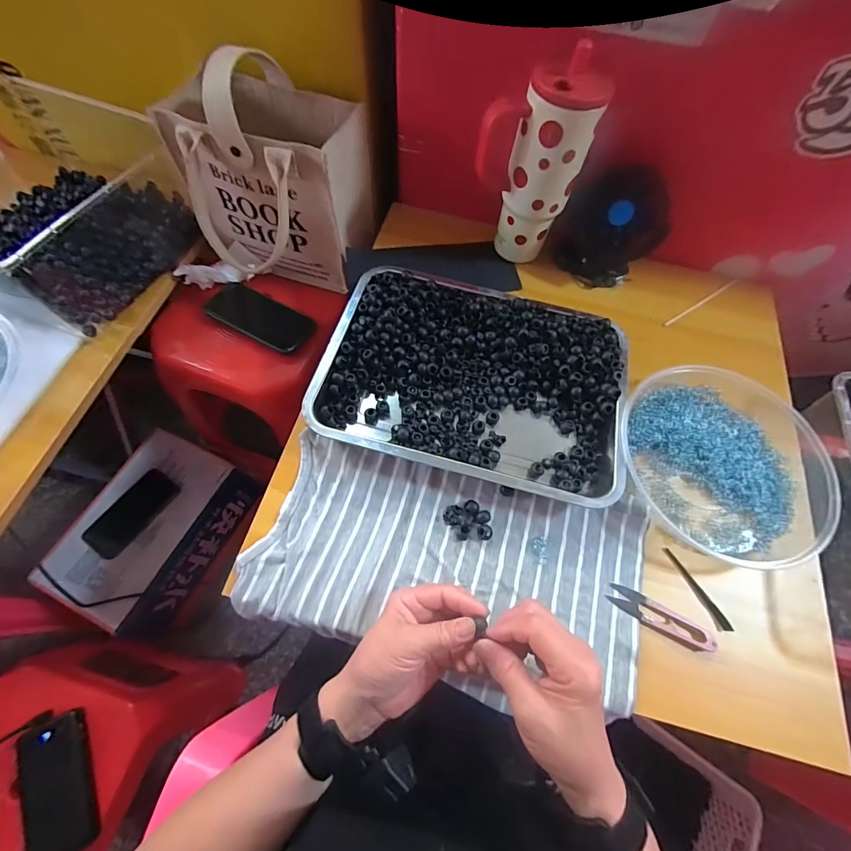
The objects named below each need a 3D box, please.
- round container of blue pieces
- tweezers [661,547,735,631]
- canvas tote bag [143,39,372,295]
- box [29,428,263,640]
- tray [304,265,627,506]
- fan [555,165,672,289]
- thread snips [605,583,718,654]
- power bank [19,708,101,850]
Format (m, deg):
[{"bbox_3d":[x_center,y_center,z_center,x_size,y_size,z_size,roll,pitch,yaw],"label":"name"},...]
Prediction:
[{"bbox_3d":[0.334,0.037,0.445,0.232,0.056,0.222,1,66,-3],"label":"round container of blue pieces"},{"bbox_3d":[0.281,0.168,0.407,0.011,0.014,0.087,-22,69,-12],"label":"tweezers"},{"bbox_3d":[-0.214,-0.330,0.550,0.224,0.245,0.187,19,66,5],"label":"canvas tote bag"},{"bbox_3d":[-0.527,0.195,0.768,0.230,0.134,0.322,29,67,10],"label":"box"},{"bbox_3d":[0.058,-0.063,0.456,0.342,0.042,0.248,15,66,4],"label":"tray"},{"bbox_3d":[0.244,-0.256,0.521,0.120,0.142,0.056,34,69,12],"label":"fan"},{"bbox_3d":[0.232,0.188,0.386,0.099,0.011,0.023,26,67,9],"label":"thread snips"},{"bbox_3d":[-0.481,0.471,0.511,0.080,0.023,0.156,-24,72,-6],"label":"power bank"}]

